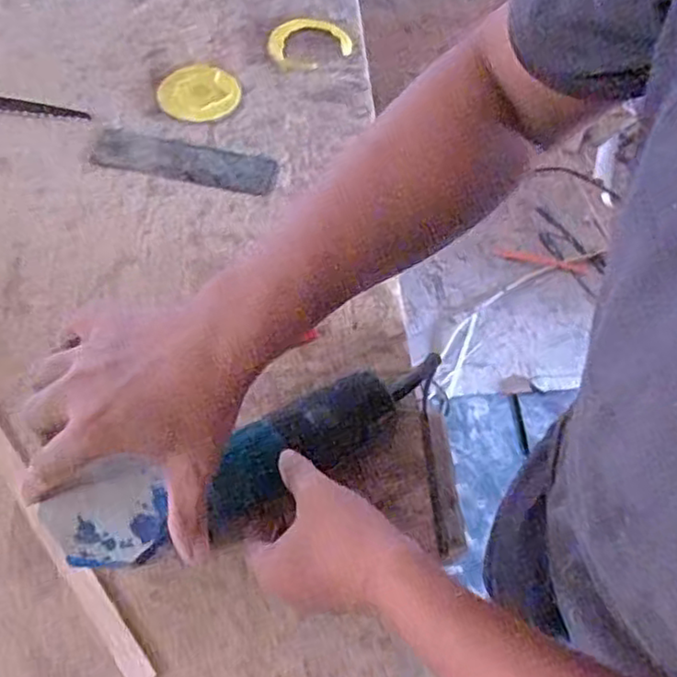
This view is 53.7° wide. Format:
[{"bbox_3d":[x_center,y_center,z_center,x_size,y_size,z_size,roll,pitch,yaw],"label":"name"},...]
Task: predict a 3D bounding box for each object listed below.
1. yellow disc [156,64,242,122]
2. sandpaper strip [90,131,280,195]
[{"bbox_3d":[-0.165,-0.293,0.791,0.096,0.011,0.091,2,59,-3],"label":"yellow disc"},{"bbox_3d":[-0.171,-0.198,0.740,0.198,0.006,0.052,10,59,2],"label":"sandpaper strip"}]

